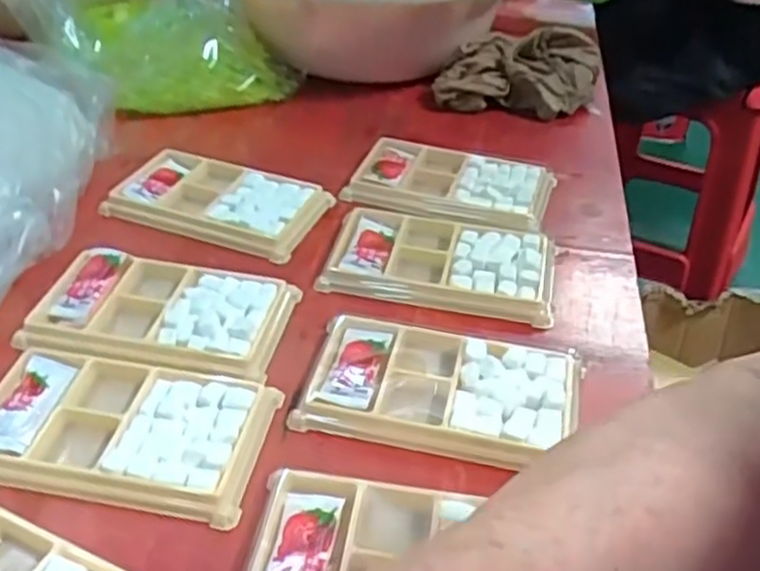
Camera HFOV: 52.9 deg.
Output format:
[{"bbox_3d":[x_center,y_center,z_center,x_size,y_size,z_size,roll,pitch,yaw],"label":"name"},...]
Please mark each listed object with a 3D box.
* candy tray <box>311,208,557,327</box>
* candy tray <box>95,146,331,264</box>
[{"bbox_3d":[0.038,-0.018,0.466,0.132,0.013,0.079,10,39,8],"label":"candy tray"},{"bbox_3d":[-0.107,-0.055,0.510,0.131,0.020,0.073,16,40,16],"label":"candy tray"}]

